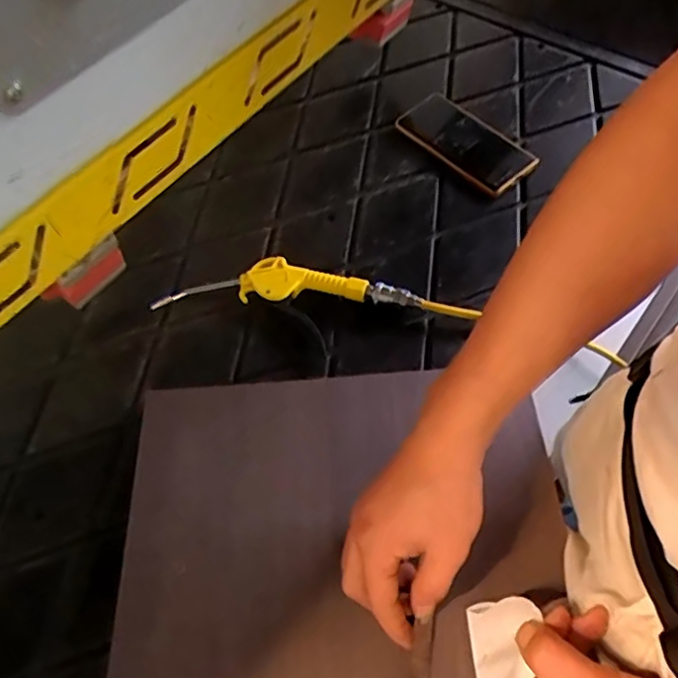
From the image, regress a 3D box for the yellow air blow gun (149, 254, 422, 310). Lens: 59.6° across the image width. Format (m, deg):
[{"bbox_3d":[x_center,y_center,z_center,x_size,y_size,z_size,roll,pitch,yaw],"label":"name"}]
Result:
[{"bbox_3d":[-0.054,-0.058,0.608,0.262,0.025,0.057,1,59,4],"label":"yellow air blow gun"}]

